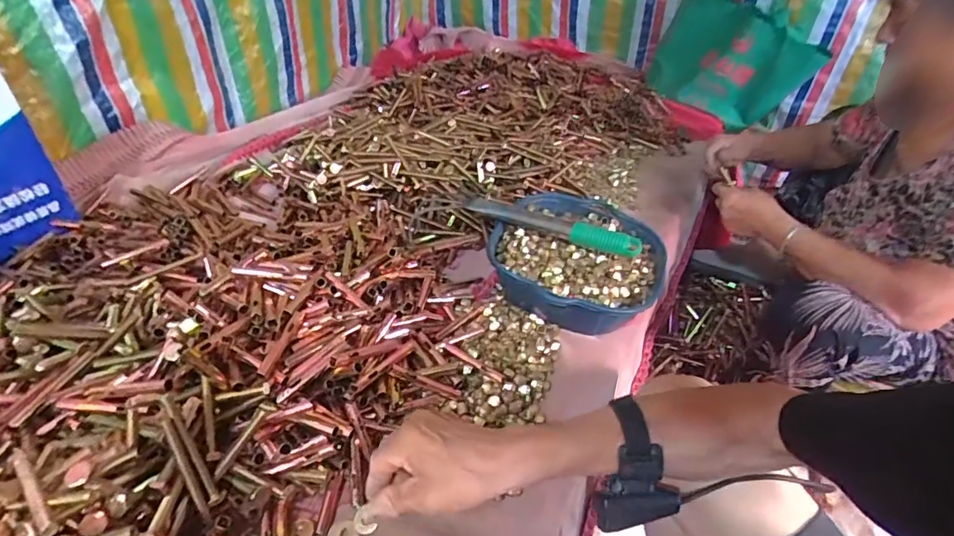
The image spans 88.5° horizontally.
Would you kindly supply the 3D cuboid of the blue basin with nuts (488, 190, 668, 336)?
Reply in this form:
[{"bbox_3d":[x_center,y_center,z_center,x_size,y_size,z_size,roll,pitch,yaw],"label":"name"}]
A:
[{"bbox_3d":[0.139,-0.009,0.684,0.224,0.071,0.243,2,38,-1],"label":"blue basin with nuts"}]

